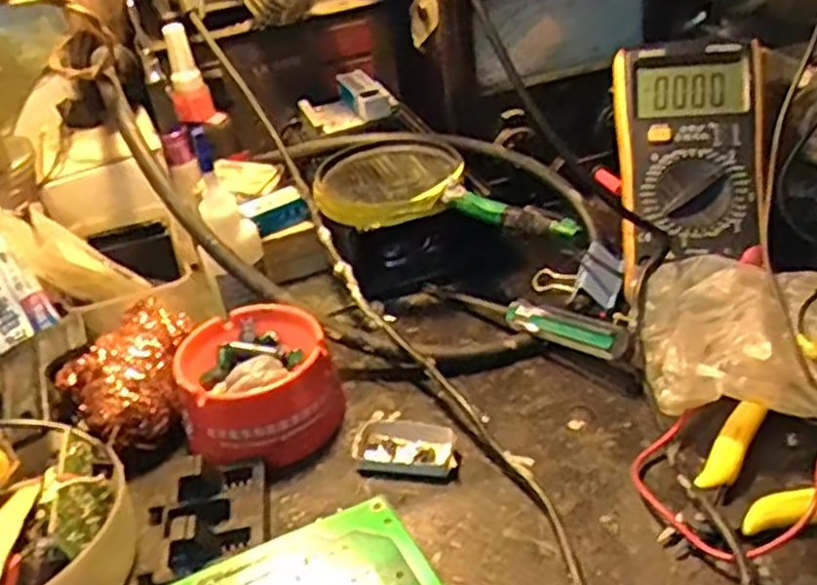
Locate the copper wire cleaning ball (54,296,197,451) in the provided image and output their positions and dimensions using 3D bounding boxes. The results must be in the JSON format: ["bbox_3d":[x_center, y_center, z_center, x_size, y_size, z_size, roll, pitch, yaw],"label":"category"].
[{"bbox_3d":[-0.146,0.044,0.419,0.054,0.051,0.066,9,37,21],"label":"copper wire cleaning ball"}]

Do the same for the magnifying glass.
[{"bbox_3d":[0.026,-0.066,0.485,0.177,0.022,0.089,12,37,24],"label":"magnifying glass"}]

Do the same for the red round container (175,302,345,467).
[{"bbox_3d":[-0.080,0.049,0.418,0.079,0.044,0.085,-15,35,-14],"label":"red round container"}]

